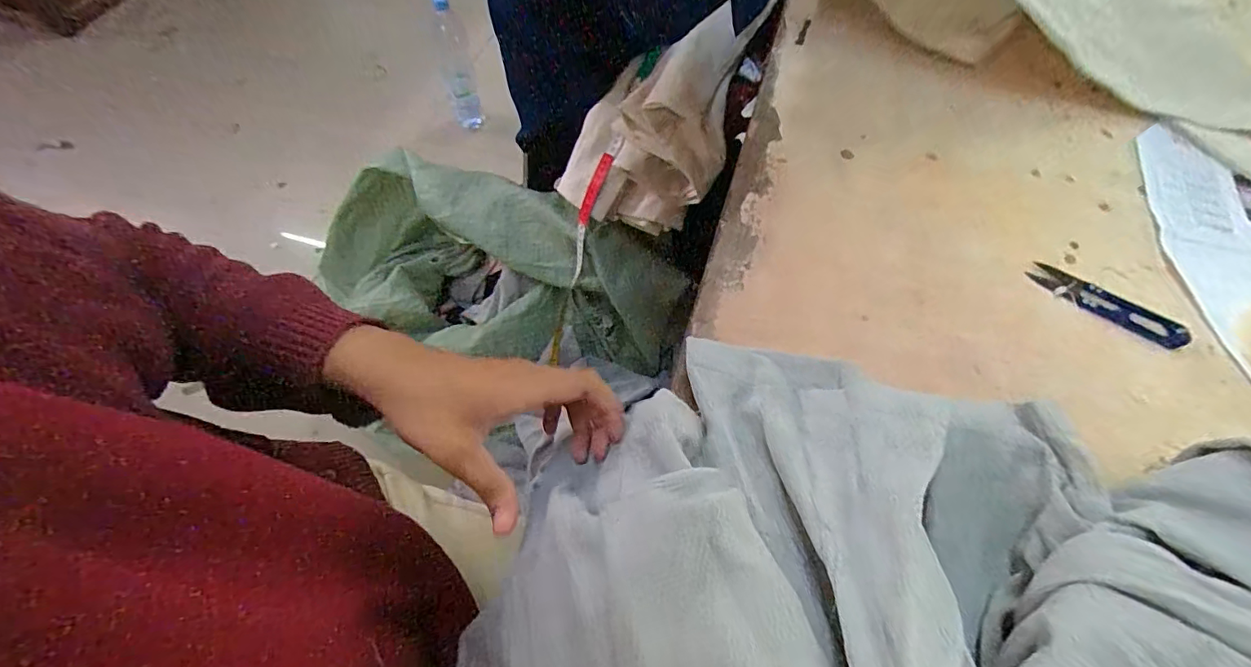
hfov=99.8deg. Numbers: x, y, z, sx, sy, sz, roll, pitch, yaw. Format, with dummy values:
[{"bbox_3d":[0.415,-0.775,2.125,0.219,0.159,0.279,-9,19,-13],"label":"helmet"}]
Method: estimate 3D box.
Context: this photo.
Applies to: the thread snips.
[{"bbox_3d":[0.361,-0.024,0.393,0.106,0.008,0.026,30,64,13],"label":"thread snips"}]

